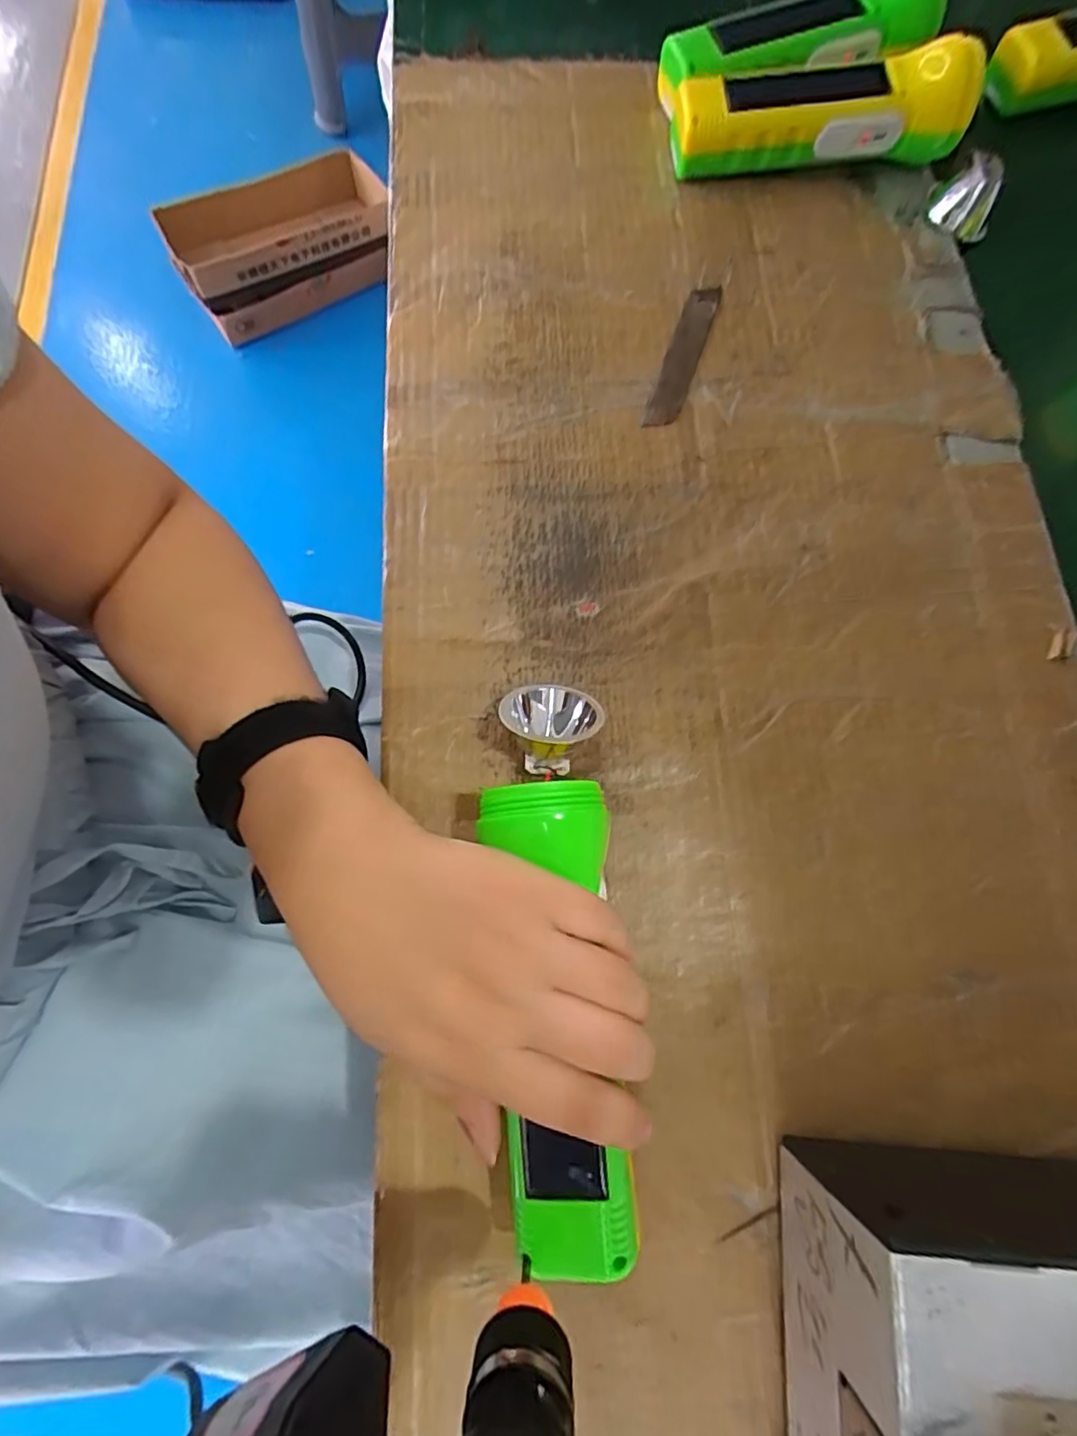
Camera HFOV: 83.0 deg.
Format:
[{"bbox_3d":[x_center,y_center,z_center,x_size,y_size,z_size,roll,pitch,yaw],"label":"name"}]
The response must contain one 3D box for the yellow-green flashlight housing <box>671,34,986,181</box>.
[{"bbox_3d":[0.170,-0.373,0.371,0.179,0.047,0.060,-1,74,-1],"label":"yellow-green flashlight housing"}]

